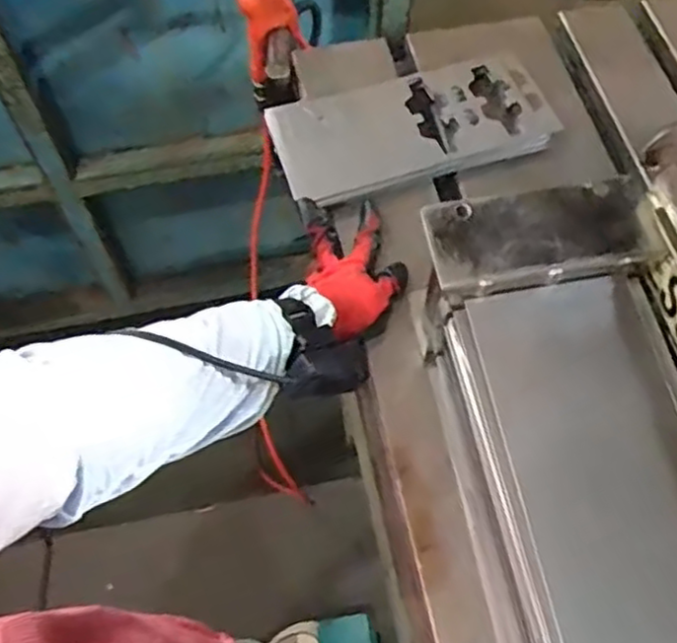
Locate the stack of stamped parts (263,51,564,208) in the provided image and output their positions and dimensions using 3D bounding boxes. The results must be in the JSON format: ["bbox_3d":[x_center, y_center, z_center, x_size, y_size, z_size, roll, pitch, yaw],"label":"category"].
[{"bbox_3d":[0.072,-0.192,0.704,0.268,0.024,0.123,-16,62,-9],"label":"stack of stamped parts"}]

